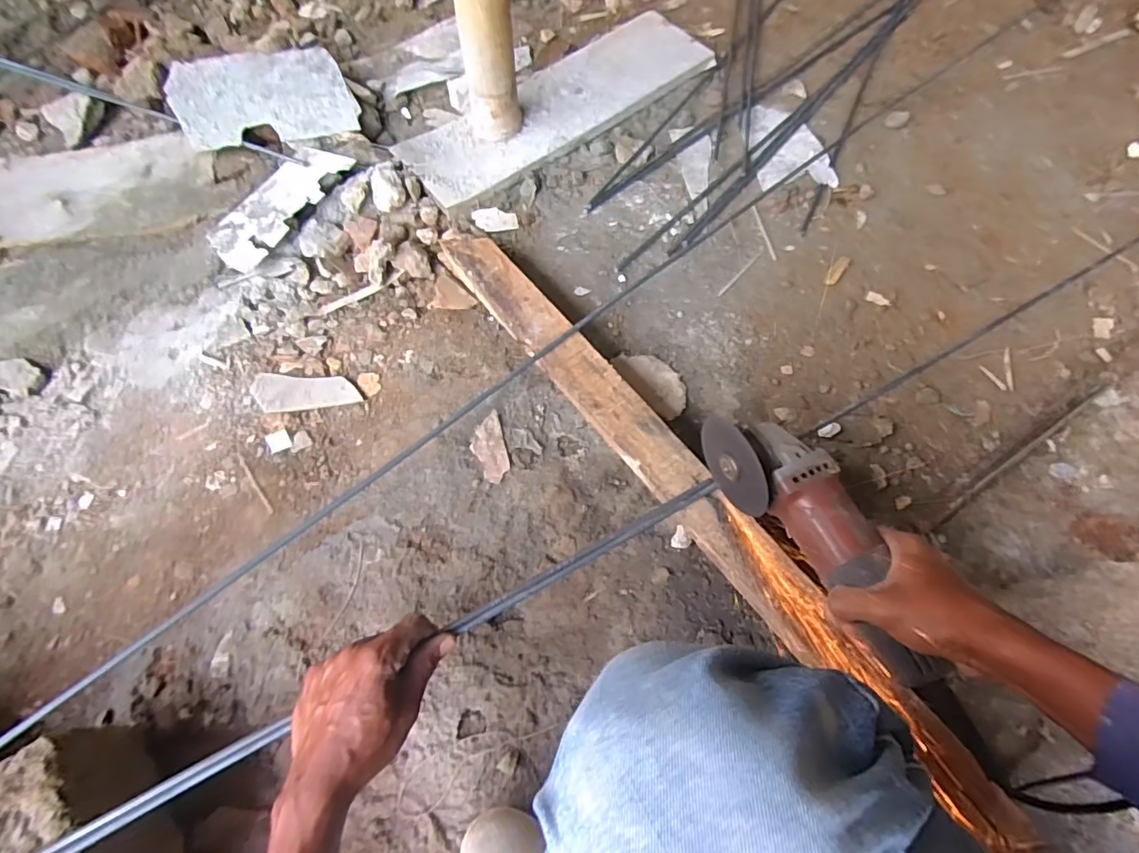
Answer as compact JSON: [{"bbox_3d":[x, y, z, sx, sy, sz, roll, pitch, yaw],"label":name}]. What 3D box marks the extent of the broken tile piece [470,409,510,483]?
[{"bbox_3d":[-0.094,0.026,0.633,0.039,0.009,0.081,-15,71,-7],"label":"broken tile piece"}]

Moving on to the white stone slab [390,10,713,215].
[{"bbox_3d":[-0.014,-0.505,0.844,0.520,0.029,0.153,-38,76,-14],"label":"white stone slab"}]

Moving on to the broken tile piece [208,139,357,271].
[{"bbox_3d":[-0.396,-0.304,0.726,0.092,0.017,0.221,24,71,7],"label":"broken tile piece"}]

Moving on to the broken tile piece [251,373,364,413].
[{"bbox_3d":[-0.319,-0.040,0.653,0.126,0.009,0.047,0,70,-1],"label":"broken tile piece"}]

